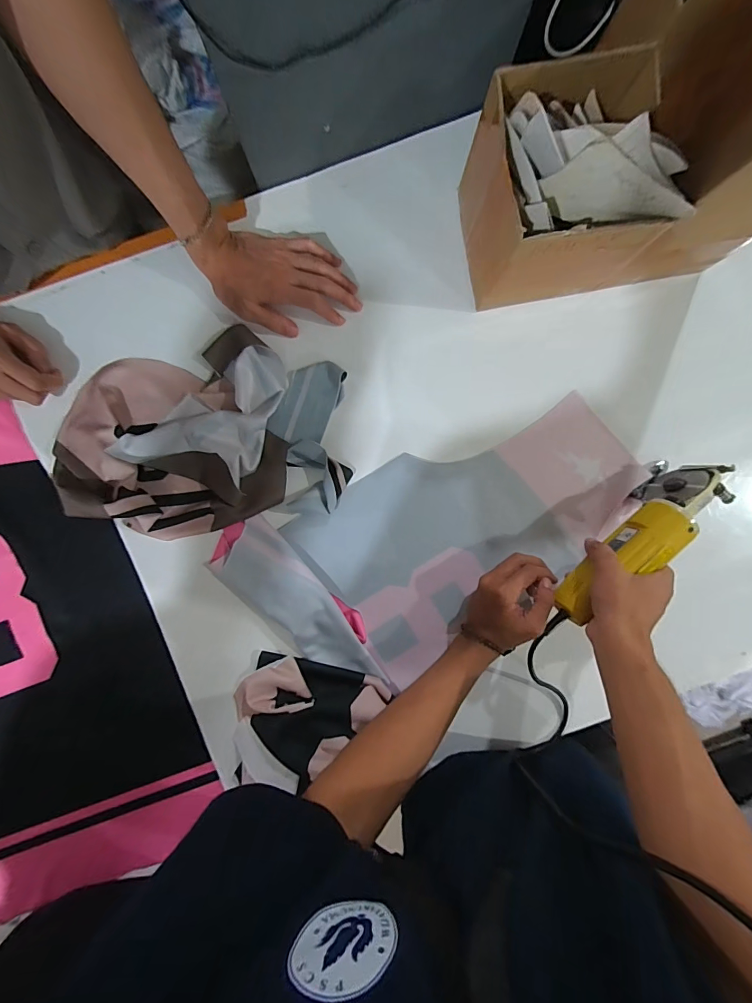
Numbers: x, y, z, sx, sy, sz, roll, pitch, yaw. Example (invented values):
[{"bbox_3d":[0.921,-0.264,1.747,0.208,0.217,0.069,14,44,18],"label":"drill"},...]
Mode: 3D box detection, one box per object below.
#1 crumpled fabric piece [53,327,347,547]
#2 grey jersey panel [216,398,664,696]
[{"bbox_3d":[-0.217,-0.078,0.500,0.366,0.042,0.230,-10,92,0],"label":"crumpled fabric piece"},{"bbox_3d":[0.087,0.064,0.521,0.525,0.020,0.252,-23,92,-1],"label":"grey jersey panel"}]

